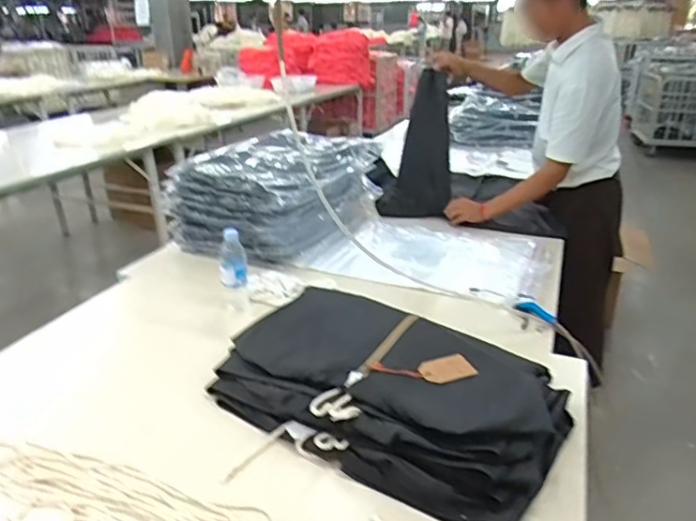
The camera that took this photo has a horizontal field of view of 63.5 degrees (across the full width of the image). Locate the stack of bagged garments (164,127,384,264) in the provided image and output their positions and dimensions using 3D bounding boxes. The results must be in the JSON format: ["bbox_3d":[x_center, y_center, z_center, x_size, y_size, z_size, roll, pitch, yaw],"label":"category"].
[{"bbox_3d":[-0.207,-0.229,1.850,0.421,0.266,0.636,16,28,31],"label":"stack of bagged garments"}]

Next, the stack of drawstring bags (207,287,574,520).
[{"bbox_3d":[0.072,0.218,1.046,0.622,0.093,0.400,15,27,29],"label":"stack of drawstring bags"}]

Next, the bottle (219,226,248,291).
[{"bbox_3d":[-0.278,-0.002,1.356,0.065,0.134,0.058,-5,24,-11],"label":"bottle"}]

